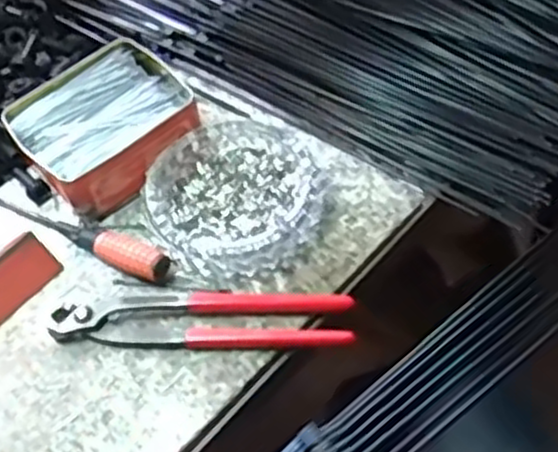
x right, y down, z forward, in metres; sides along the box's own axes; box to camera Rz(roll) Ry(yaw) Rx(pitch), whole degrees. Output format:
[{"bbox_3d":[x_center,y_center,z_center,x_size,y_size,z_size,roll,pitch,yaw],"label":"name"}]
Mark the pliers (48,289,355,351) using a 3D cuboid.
[{"bbox_3d":[-0.050,0.057,0.503,0.192,0.015,0.048,1,55,5],"label":"pliers"}]

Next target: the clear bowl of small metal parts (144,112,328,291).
[{"bbox_3d":[-0.027,-0.027,0.549,0.117,0.027,0.133,27,61,21],"label":"clear bowl of small metal parts"}]

